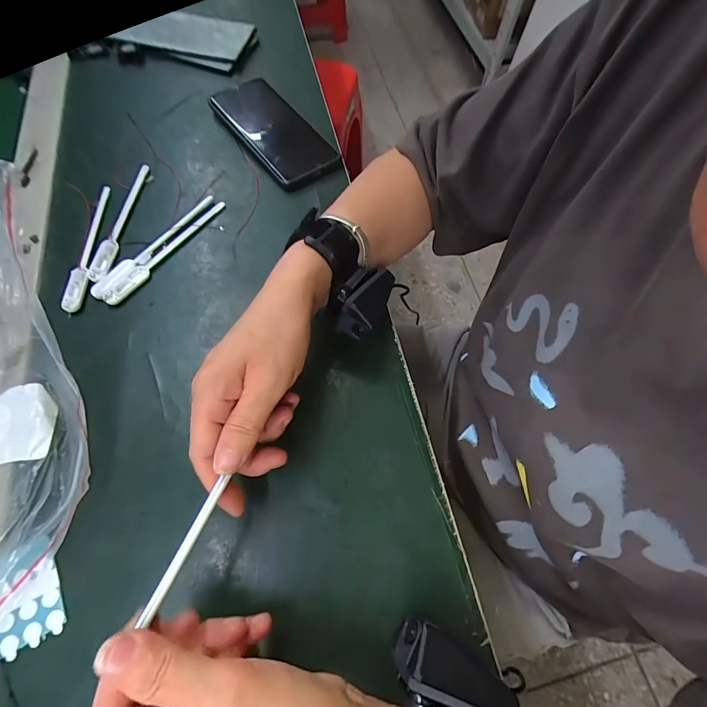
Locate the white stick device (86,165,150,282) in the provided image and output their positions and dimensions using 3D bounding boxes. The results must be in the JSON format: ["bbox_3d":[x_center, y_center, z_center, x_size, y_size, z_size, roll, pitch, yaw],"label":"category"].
[{"bbox_3d":[-0.227,-0.130,0.364,0.019,0.011,0.138,6,65,0],"label":"white stick device"}]

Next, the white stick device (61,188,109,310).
[{"bbox_3d":[-0.248,-0.102,0.352,0.014,0.008,0.140,-2,65,-3],"label":"white stick device"}]

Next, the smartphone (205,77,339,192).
[{"bbox_3d":[-0.099,-0.257,0.430,0.075,0.014,0.184,-37,74,-15],"label":"smartphone"}]

